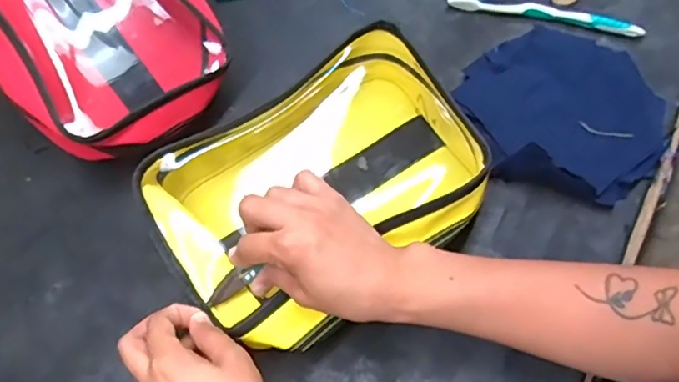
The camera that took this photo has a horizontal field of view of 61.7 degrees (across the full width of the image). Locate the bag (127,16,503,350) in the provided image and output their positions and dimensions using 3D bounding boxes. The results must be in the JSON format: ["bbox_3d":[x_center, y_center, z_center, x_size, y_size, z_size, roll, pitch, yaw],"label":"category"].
[{"bbox_3d":[-0.014,-0.005,0.446,0.247,0.102,0.184,-35,71,-13],"label":"bag"}]

